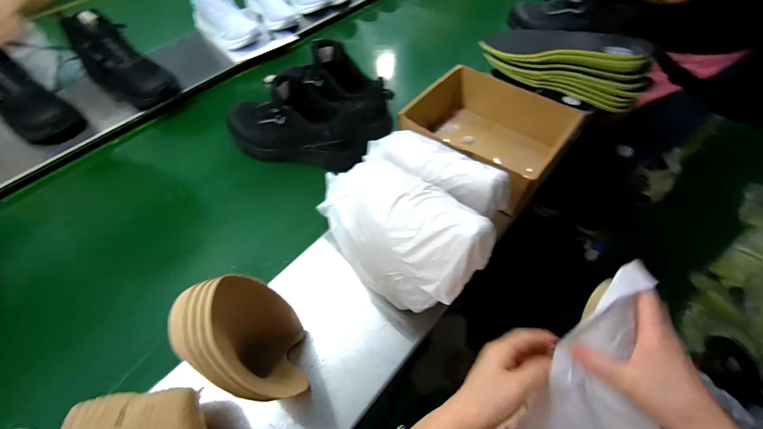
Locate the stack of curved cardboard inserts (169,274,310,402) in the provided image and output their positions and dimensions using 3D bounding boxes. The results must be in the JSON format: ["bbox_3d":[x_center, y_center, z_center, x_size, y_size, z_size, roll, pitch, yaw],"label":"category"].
[{"bbox_3d":[-0.152,0.142,0.373,0.088,0.192,0.130,-11,57,-7],"label":"stack of curved cardboard inserts"}]

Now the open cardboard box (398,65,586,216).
[{"bbox_3d":[0.196,-0.156,0.637,0.272,0.103,0.237,30,61,19],"label":"open cardboard box"}]

